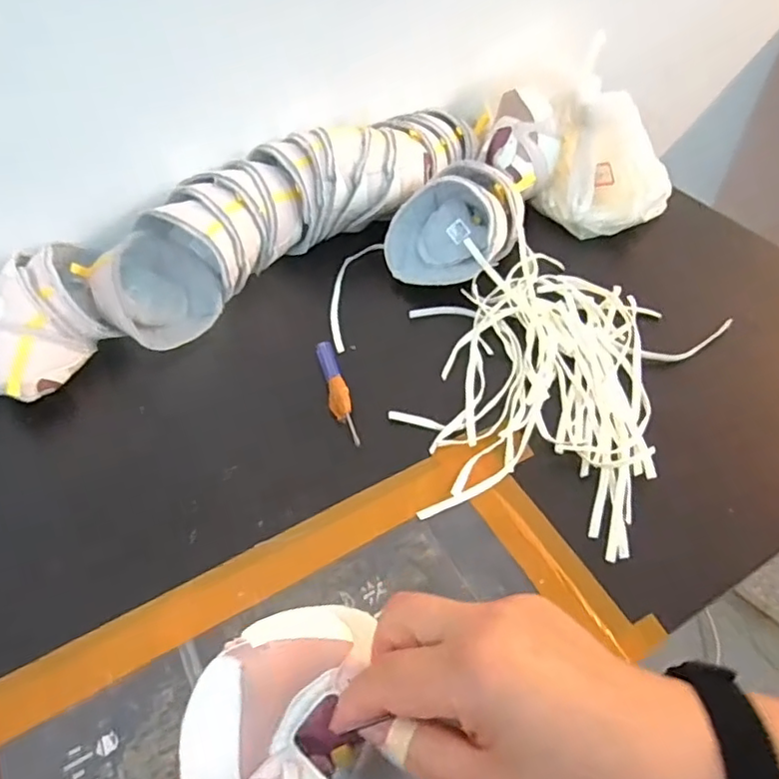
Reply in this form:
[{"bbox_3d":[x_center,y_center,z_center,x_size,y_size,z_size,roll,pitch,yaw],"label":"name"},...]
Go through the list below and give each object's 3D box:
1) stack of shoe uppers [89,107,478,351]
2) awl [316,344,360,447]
[{"bbox_3d":[-0.097,-0.193,0.647,0.447,0.104,0.124,-28,53,-18],"label":"stack of shoe uppers"},{"bbox_3d":[-0.049,-0.002,0.548,0.018,0.016,0.118,-13,50,-6],"label":"awl"}]

